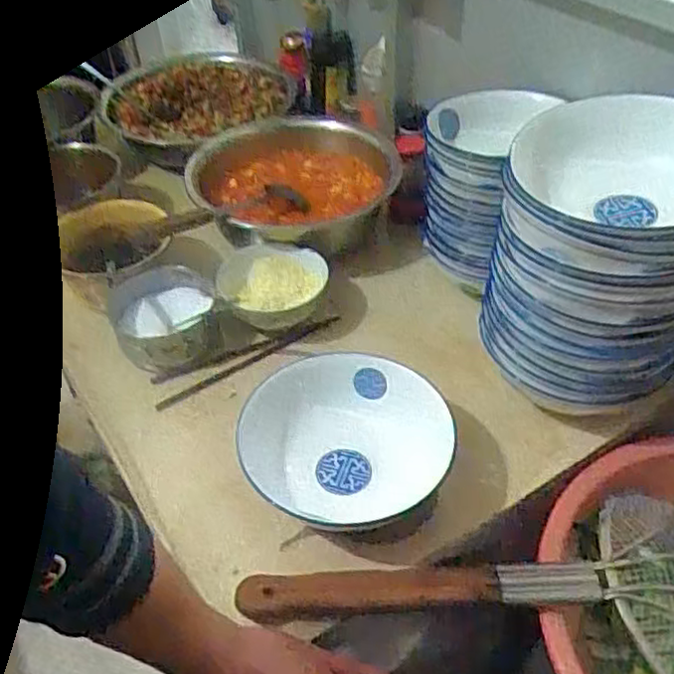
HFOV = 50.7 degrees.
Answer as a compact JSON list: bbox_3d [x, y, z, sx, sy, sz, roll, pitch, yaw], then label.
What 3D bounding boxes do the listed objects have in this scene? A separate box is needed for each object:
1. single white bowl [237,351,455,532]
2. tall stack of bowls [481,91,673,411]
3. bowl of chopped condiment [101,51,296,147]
[{"bbox_3d":[0.012,0.106,0.745,0.212,0.065,0.183,-20,46,-17],"label":"single white bowl"},{"bbox_3d":[0.267,-0.077,0.724,0.213,0.255,0.201,11,45,15],"label":"tall stack of bowls"},{"bbox_3d":[-0.230,-0.428,1.273,0.294,0.083,0.333,7,45,11],"label":"bowl of chopped condiment"}]

